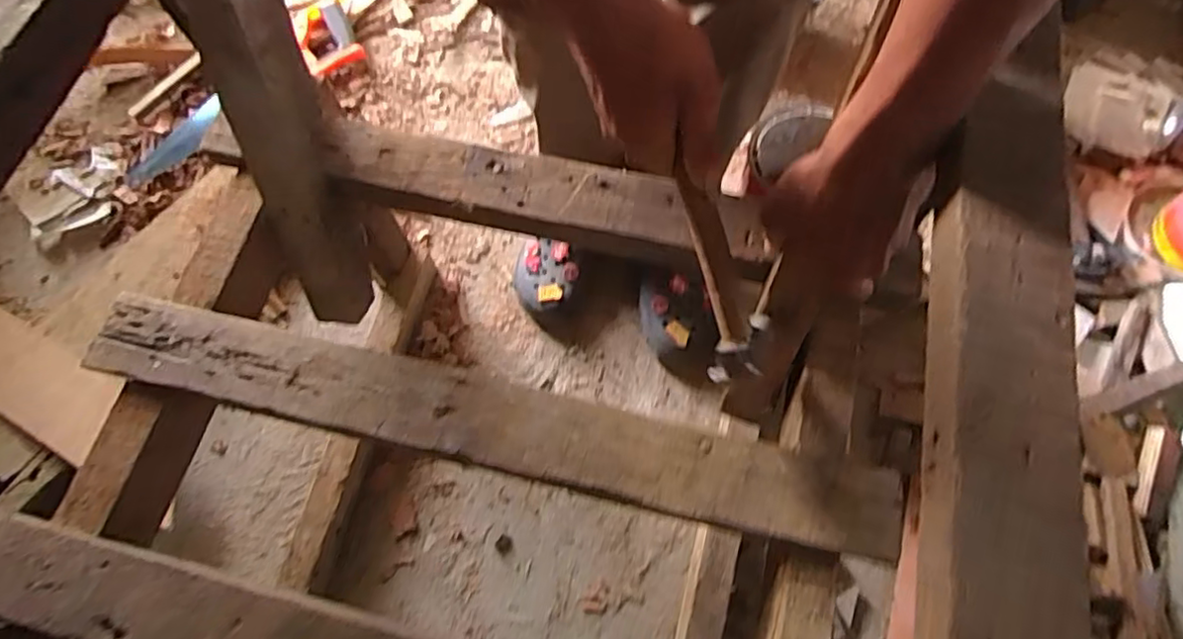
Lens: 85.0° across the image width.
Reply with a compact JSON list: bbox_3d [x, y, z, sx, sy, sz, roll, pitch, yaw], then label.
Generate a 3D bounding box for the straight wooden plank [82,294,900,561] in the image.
[{"bbox_3d":[-0.078,0.066,0.446,0.560,0.023,0.062,12,68,7],"label":"straight wooden plank"}]

